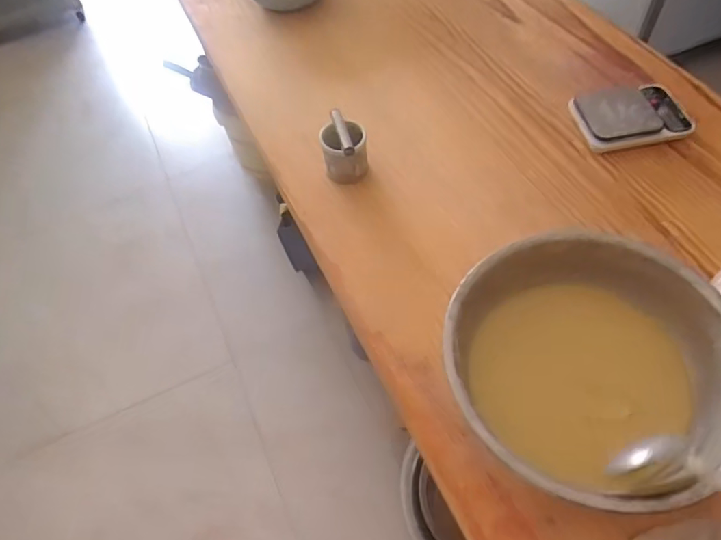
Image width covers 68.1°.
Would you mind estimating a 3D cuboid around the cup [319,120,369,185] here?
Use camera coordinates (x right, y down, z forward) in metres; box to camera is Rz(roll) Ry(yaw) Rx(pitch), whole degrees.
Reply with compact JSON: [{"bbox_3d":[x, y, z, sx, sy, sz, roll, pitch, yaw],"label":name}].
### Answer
[{"bbox_3d":[-0.023,-0.192,0.874,0.075,0.087,0.064,-13,56,-4],"label":"cup"}]

